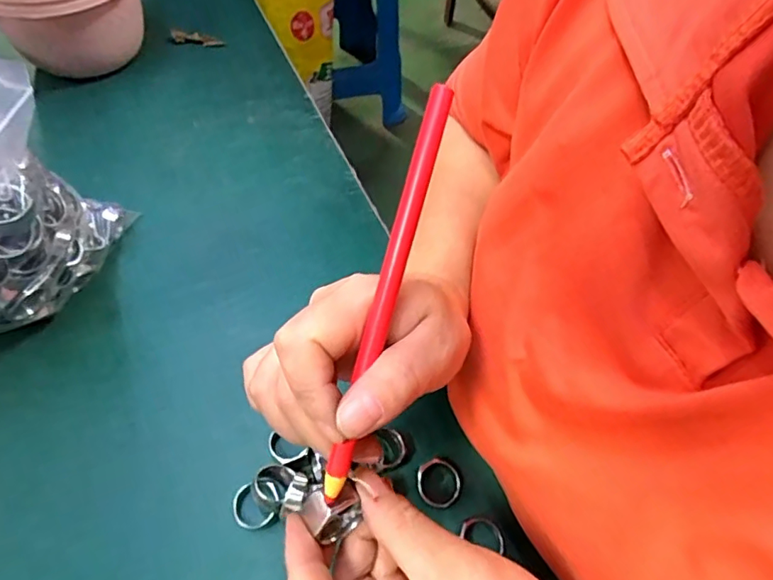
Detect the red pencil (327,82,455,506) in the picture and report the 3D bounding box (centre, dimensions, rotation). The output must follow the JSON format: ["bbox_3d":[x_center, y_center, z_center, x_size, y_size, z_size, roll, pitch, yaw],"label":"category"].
[{"bbox_3d":[-0.001,0.002,0.200,0.008,0.004,0.166,15,91,5],"label":"red pencil"}]

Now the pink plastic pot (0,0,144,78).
[{"bbox_3d":[-0.274,-0.247,0.448,0.128,0.101,0.124,2,57,-3],"label":"pink plastic pot"}]

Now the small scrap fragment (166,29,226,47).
[{"bbox_3d":[-0.189,-0.246,0.508,0.055,0.013,0.014,4,57,-1],"label":"small scrap fragment"}]

